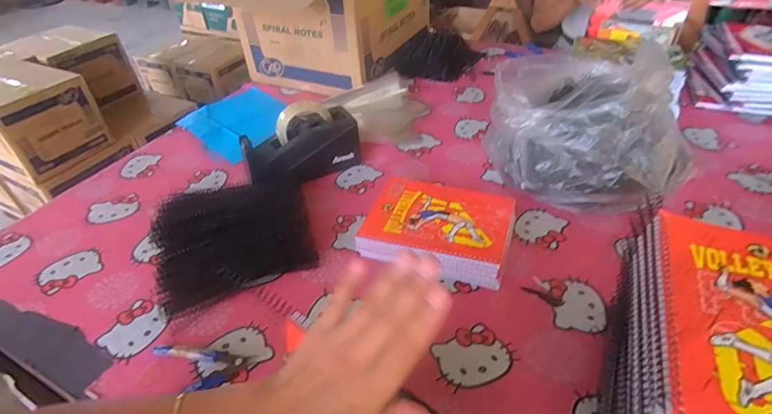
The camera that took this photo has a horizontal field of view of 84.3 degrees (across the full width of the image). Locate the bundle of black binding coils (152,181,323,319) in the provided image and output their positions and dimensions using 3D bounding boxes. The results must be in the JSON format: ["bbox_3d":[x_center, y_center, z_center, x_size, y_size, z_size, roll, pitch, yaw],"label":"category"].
[{"bbox_3d":[-0.224,0.039,0.622,0.209,0.064,0.188,-17,41,-16],"label":"bundle of black binding coils"}]

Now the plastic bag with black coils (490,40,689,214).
[{"bbox_3d":[0.314,-0.145,0.698,0.270,0.193,0.293,4,41,9],"label":"plastic bag with black coils"}]

